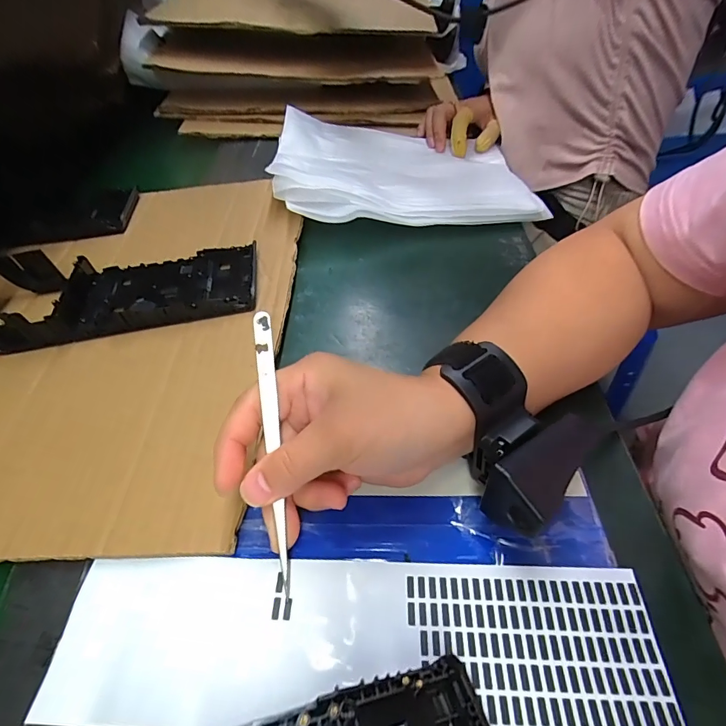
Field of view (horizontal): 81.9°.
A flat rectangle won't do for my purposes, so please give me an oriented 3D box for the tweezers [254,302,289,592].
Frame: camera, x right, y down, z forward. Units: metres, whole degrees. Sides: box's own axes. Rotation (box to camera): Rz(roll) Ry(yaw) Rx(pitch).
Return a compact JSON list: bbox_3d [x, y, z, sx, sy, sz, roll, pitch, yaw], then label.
[{"bbox_3d":[-0.042,0.041,0.198,0.008,0.004,0.130,-5,87,-2],"label":"tweezers"}]

